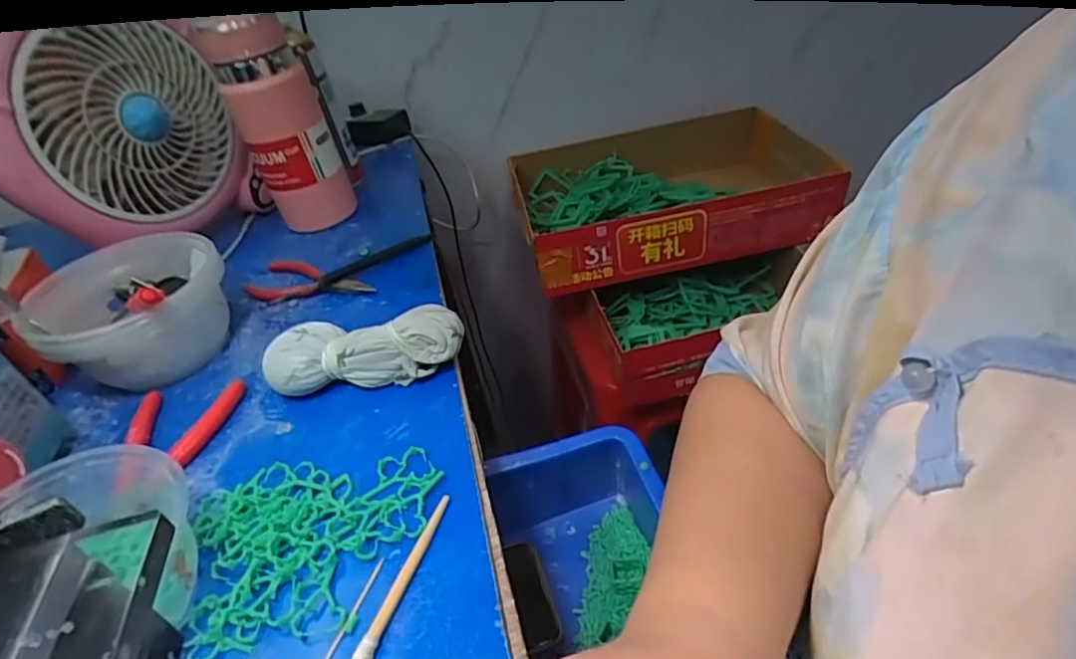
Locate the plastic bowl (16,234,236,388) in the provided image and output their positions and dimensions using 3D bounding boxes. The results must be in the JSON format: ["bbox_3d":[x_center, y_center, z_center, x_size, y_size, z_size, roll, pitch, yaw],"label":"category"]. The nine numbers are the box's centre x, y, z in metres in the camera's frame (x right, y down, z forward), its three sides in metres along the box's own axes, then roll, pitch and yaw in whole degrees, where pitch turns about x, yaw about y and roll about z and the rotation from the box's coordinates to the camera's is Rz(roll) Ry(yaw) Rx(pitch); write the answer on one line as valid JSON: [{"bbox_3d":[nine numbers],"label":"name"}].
[{"bbox_3d":[-0.313,-0.014,0.456,0.124,0.082,0.117,-7,38,6],"label":"plastic bowl"}]

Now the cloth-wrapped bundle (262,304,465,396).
[{"bbox_3d":[-0.120,0.015,0.421,0.135,0.043,0.050,-9,40,1],"label":"cloth-wrapped bundle"}]

